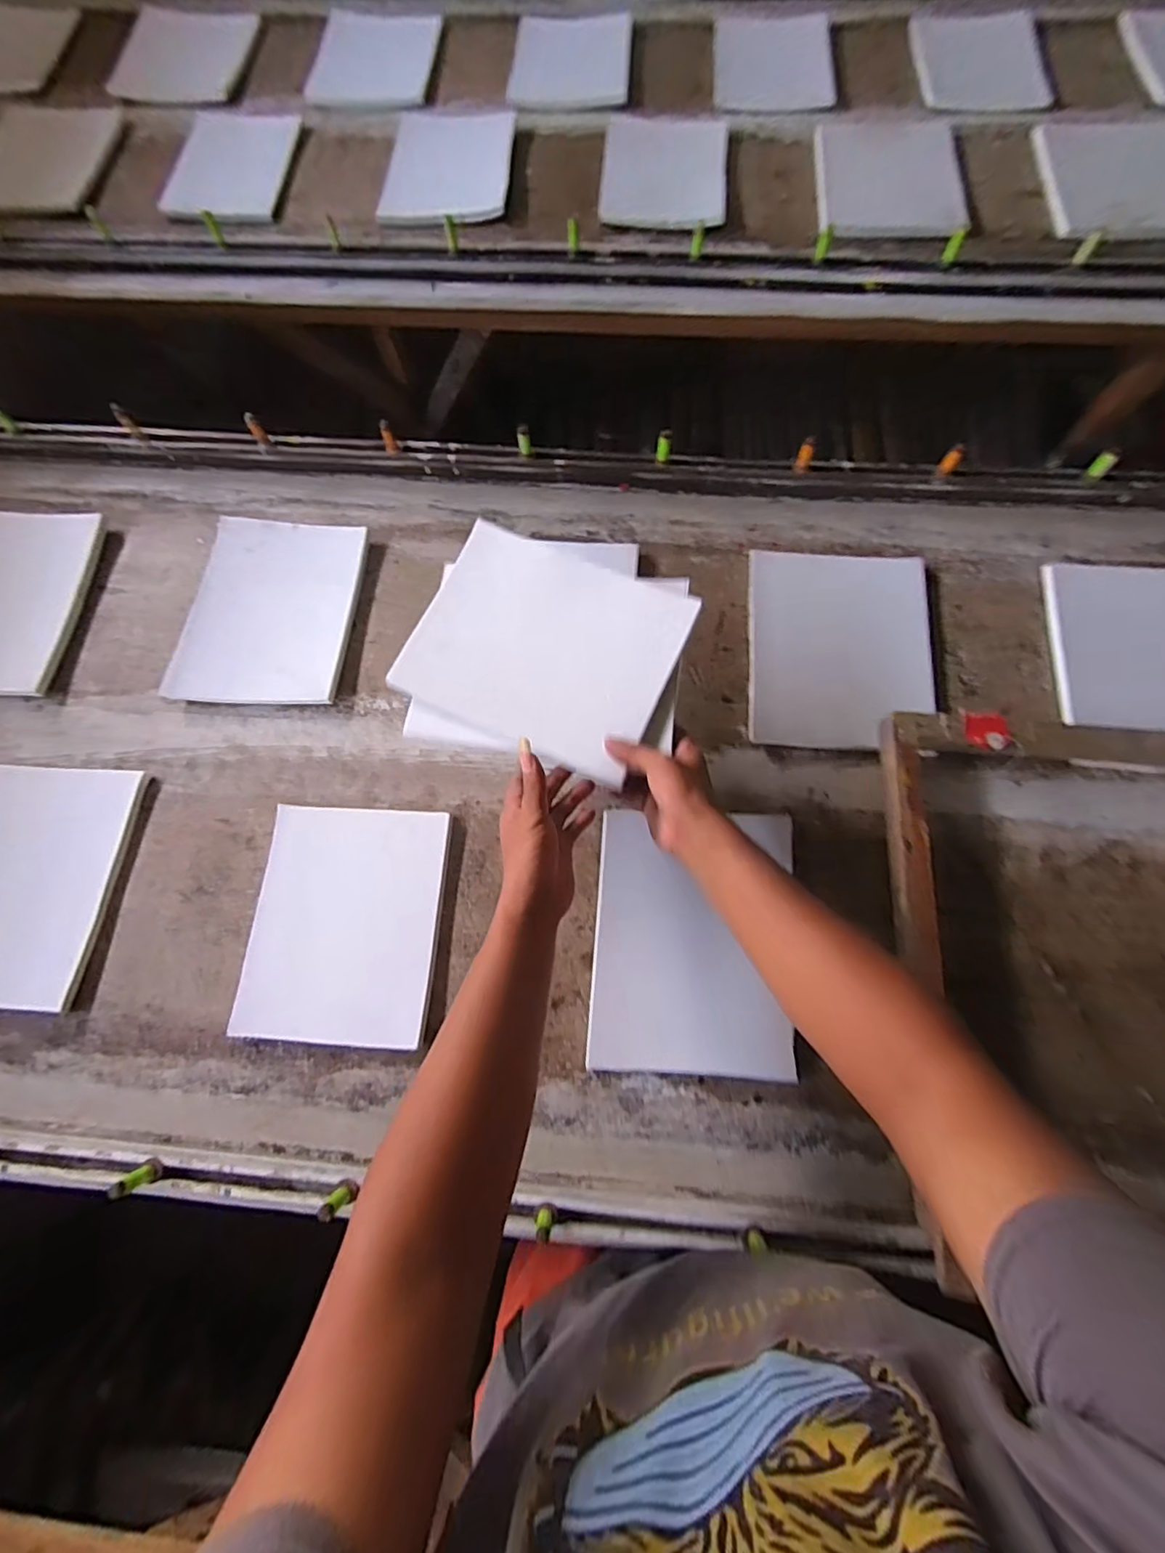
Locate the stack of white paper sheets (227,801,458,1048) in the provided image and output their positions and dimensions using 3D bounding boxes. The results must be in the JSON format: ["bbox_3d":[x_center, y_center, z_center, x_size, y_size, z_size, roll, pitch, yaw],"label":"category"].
[{"bbox_3d":[-0.264,0.162,0.645,0.205,0.019,0.252,3,76,1],"label":"stack of white paper sheets"}]

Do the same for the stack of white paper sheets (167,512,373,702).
[{"bbox_3d":[-0.408,-0.221,0.752,0.205,0.013,0.262,5,77,1],"label":"stack of white paper sheets"}]

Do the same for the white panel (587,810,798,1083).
[{"bbox_3d":[0.120,0.176,0.624,0.209,0.013,0.272,3,77,5],"label":"white panel"}]

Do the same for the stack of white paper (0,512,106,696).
[{"bbox_3d":[-0.778,-0.236,0.747,0.206,0.027,0.262,6,76,2],"label":"stack of white paper"}]

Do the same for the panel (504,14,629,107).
[{"bbox_3d":[-0.020,-1.295,1.033,0.211,0.010,0.246,4,76,2],"label":"panel"}]

